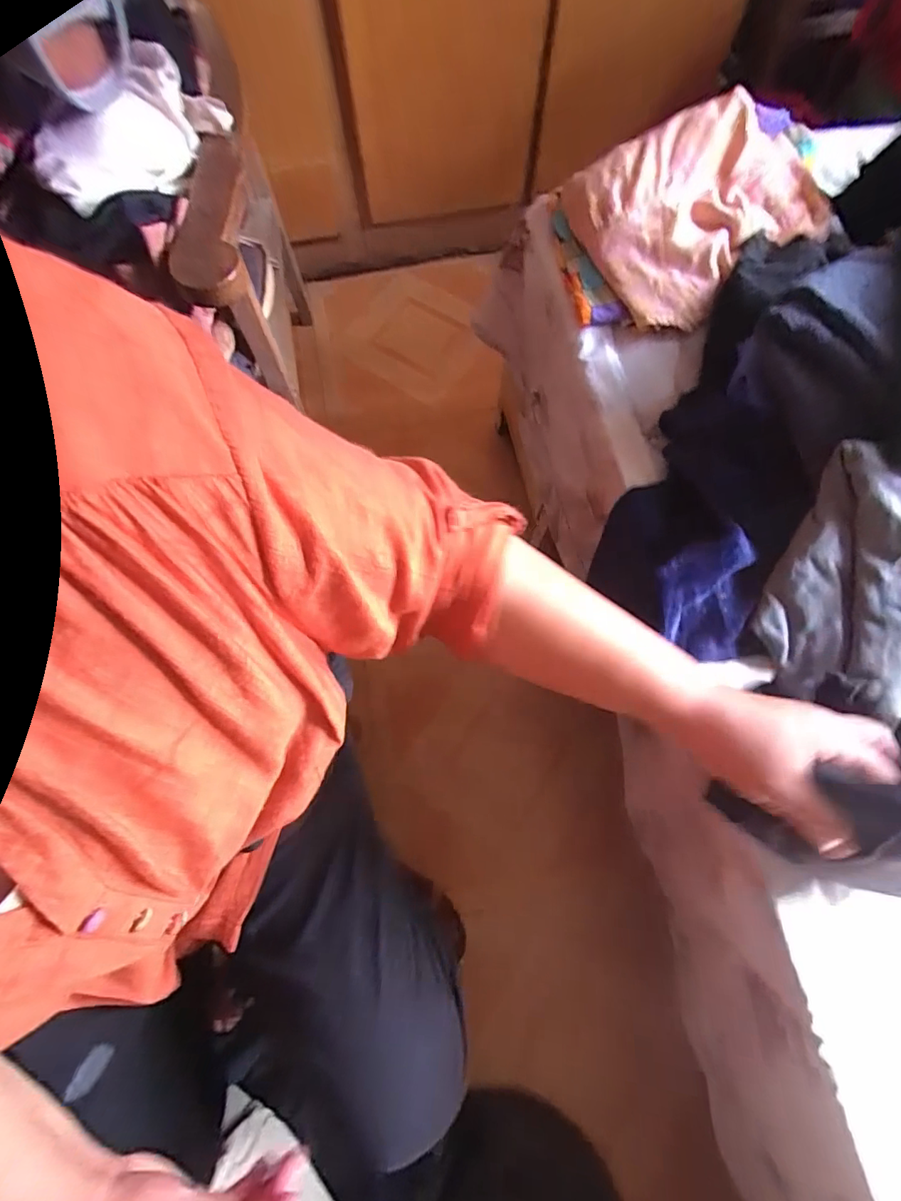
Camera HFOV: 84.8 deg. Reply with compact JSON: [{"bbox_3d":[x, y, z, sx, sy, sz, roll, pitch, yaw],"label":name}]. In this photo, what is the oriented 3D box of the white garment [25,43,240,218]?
[{"bbox_3d":[-0.311,-0.450,0.475,0.087,0.064,0.181,32,76,10],"label":"white garment"}]

